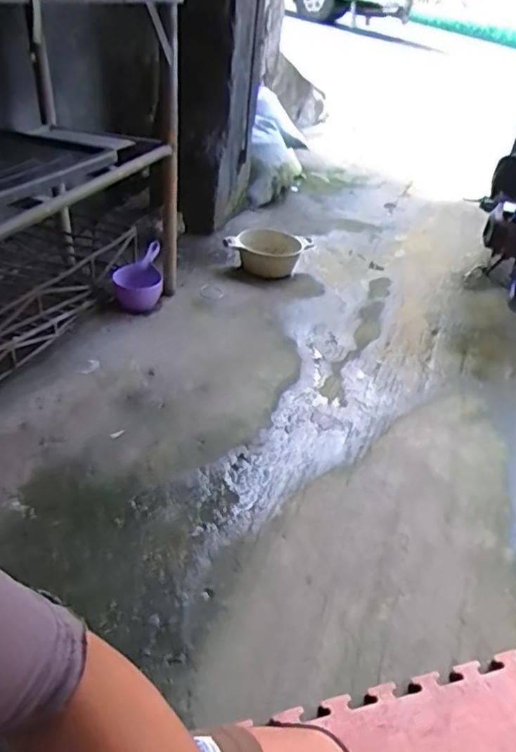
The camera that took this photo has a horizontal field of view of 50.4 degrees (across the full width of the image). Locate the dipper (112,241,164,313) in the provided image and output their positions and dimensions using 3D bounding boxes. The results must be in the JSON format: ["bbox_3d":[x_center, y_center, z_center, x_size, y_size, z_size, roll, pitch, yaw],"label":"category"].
[{"bbox_3d":[-0.402,-0.328,1.842,0.157,0.130,0.259,-1,36,-11],"label":"dipper"}]

